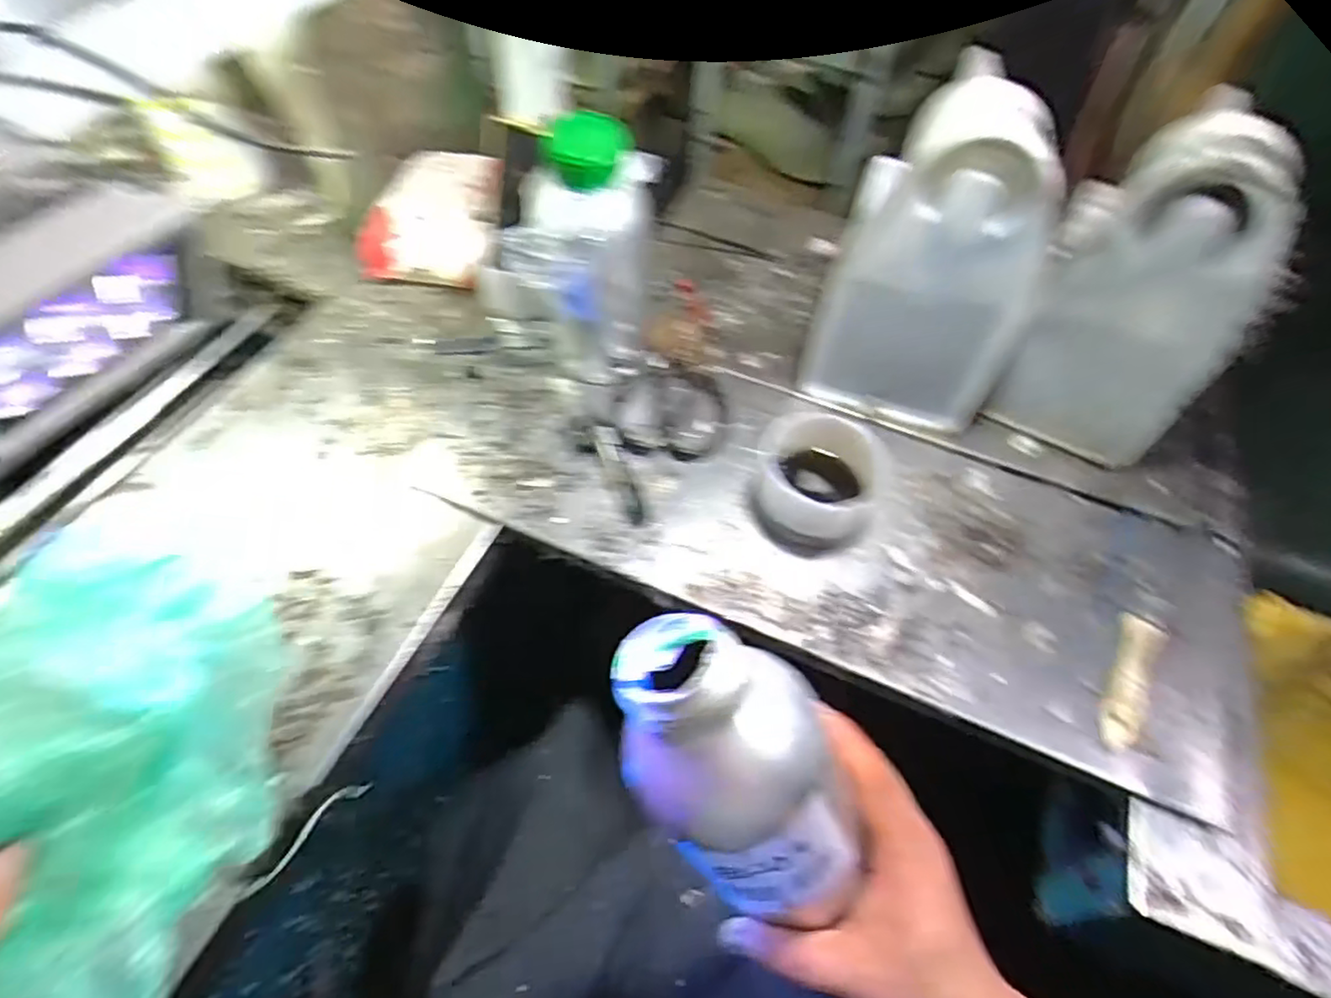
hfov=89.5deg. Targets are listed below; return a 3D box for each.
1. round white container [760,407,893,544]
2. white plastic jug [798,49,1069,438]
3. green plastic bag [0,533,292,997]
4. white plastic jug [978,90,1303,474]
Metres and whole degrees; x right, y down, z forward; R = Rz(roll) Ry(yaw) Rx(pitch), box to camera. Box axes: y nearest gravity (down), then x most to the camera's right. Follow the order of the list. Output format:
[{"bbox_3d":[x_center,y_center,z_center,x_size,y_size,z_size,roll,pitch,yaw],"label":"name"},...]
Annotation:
[{"bbox_3d":[0.121,-0.015,0.541,0.101,0.063,0.085,27,59,15],"label":"round white container"},{"bbox_3d":[0.215,-0.184,0.545,0.153,0.251,0.094,17,57,9],"label":"white plastic jug"},{"bbox_3d":[-0.181,0.119,0.209,0.093,0.120,0.256,-15,35,-12],"label":"green plastic bag"},{"bbox_3d":[0.357,-0.154,0.530,0.139,0.257,0.107,17,57,9],"label":"white plastic jug"}]

